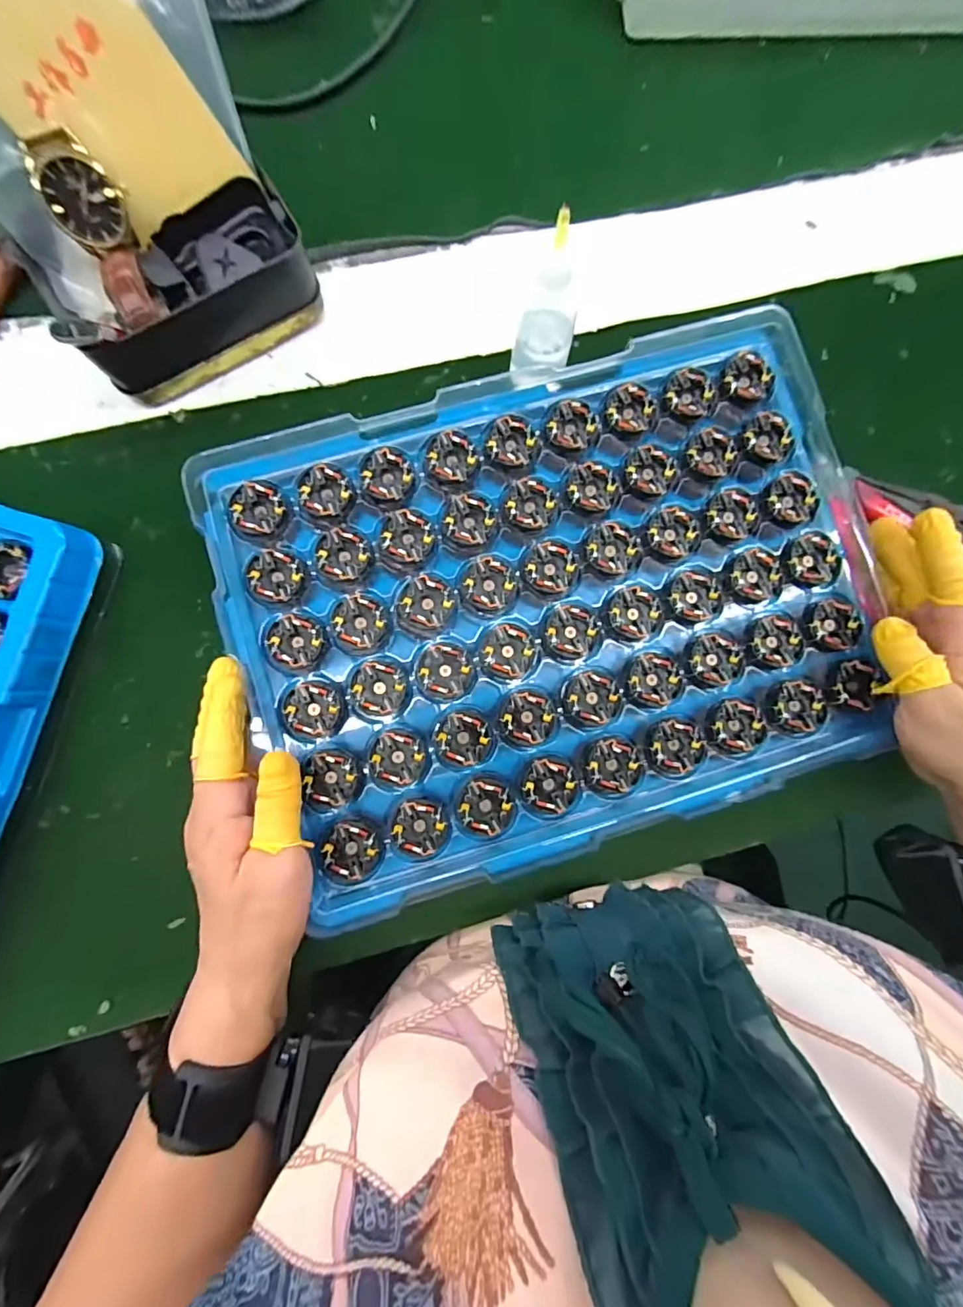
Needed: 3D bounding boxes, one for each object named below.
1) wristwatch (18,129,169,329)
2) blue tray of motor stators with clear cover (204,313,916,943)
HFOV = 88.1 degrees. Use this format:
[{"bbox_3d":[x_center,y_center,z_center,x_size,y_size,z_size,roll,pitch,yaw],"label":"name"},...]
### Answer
[{"bbox_3d":[-0.200,-0.220,0.266,0.035,0.024,0.081,-23,115,-5],"label":"wristwatch"},{"bbox_3d":[0.047,-0.032,0.290,0.361,0.025,0.272,-18,83,-5],"label":"blue tray of motor stators with clear cover"}]

